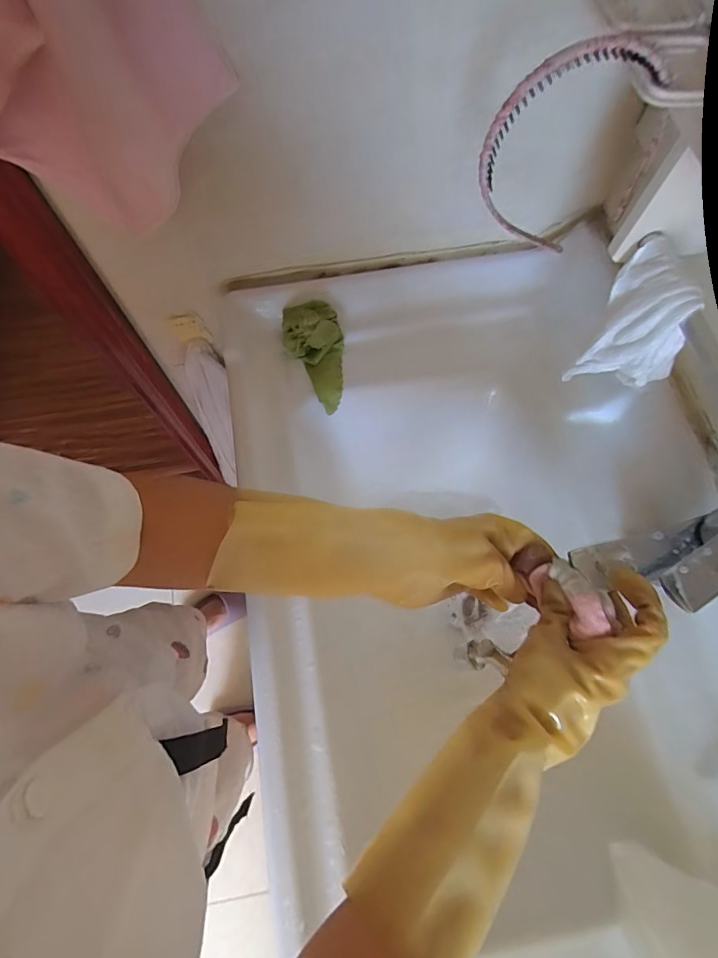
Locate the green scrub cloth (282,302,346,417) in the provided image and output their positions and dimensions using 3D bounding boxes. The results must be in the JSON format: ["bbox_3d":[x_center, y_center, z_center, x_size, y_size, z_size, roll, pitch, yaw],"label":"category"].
[{"bbox_3d":[-0.047,-0.148,0.557,0.067,0.035,0.130,-19,100,-7],"label":"green scrub cloth"}]

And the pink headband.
[{"bbox_3d":[0.141,-0.233,0.343,0.107,0.145,0.014,-10,70,-4],"label":"pink headband"}]

